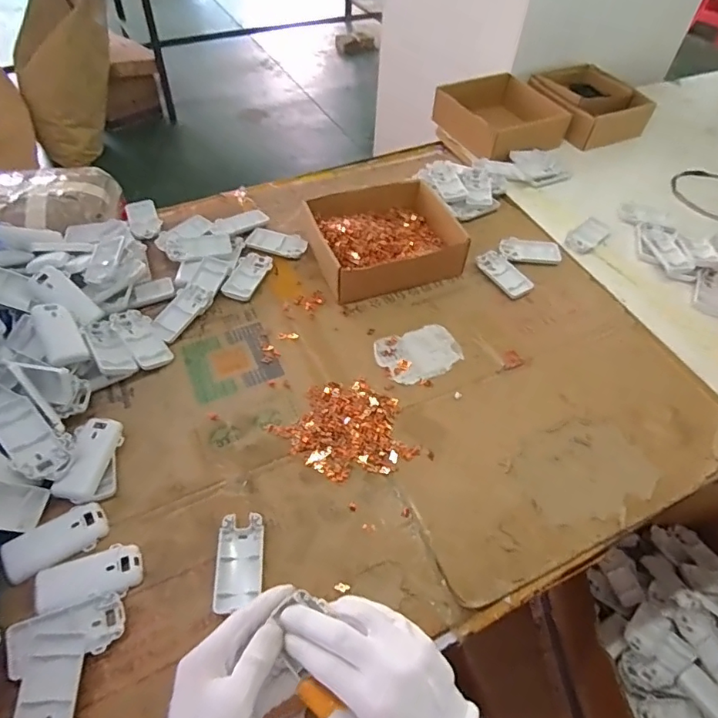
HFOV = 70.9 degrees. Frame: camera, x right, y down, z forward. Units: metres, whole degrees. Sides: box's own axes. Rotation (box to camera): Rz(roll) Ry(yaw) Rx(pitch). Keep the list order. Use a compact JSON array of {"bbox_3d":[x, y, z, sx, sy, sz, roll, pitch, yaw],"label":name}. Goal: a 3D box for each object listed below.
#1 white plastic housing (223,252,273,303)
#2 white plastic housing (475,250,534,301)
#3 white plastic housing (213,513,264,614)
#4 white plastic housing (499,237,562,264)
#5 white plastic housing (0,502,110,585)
[{"bbox_3d":[-0.168,-0.126,0.762,0.045,0.012,0.101,14,52,7],"label":"white plastic housing"},{"bbox_3d":[0.225,-0.133,0.785,0.049,0.010,0.094,-30,59,-25],"label":"white plastic housing"},{"bbox_3d":[-0.122,0.206,0.516,0.046,0.016,0.092,0,52,-4],"label":"white plastic housing"},{"bbox_3d":[0.281,-0.177,0.828,0.101,0.009,0.053,5,52,0],"label":"white plastic housing"},{"bbox_3d":[-0.311,0.186,0.519,0.094,0.019,0.048,-29,59,-24],"label":"white plastic housing"}]

